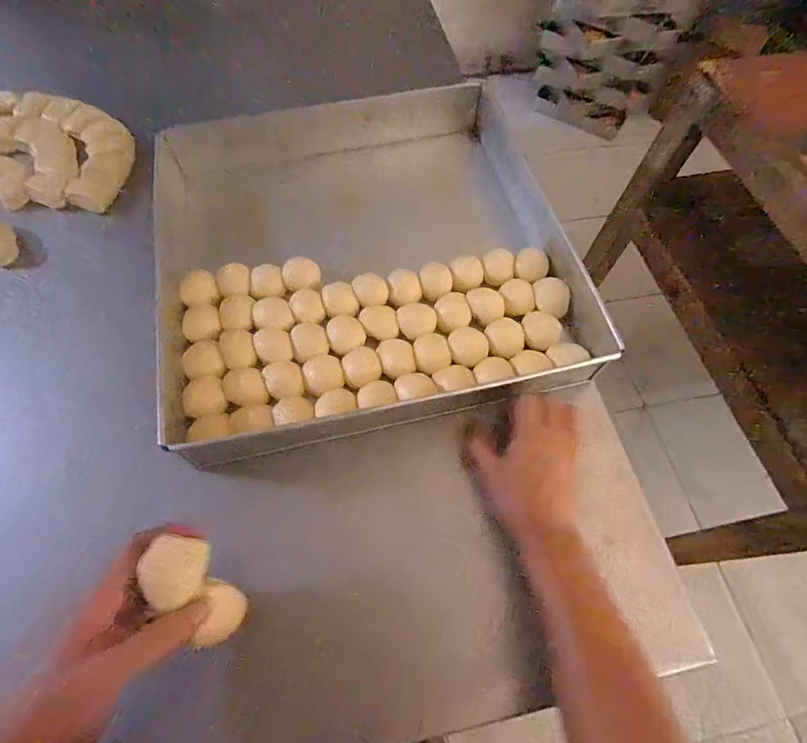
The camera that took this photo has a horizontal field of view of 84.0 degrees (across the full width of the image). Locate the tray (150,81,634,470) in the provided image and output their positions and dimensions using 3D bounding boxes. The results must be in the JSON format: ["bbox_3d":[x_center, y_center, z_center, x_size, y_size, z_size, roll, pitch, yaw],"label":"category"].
[{"bbox_3d":[-0.046,-0.163,0.503,0.429,0.047,0.460,-13,64,-10],"label":"tray"}]

